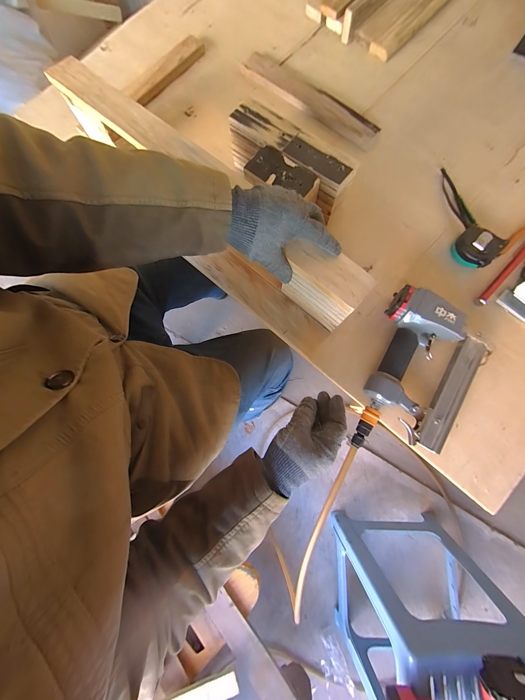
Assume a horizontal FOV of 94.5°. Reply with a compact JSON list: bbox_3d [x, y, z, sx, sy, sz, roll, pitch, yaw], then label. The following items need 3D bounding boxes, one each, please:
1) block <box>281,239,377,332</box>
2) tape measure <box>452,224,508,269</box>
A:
[{"bbox_3d":[0.095,-0.100,0.380,0.114,0.101,0.057,39,82,8],"label":"block"},{"bbox_3d":[0.387,-0.185,0.438,0.069,0.033,0.062,41,83,9],"label":"tape measure"}]

